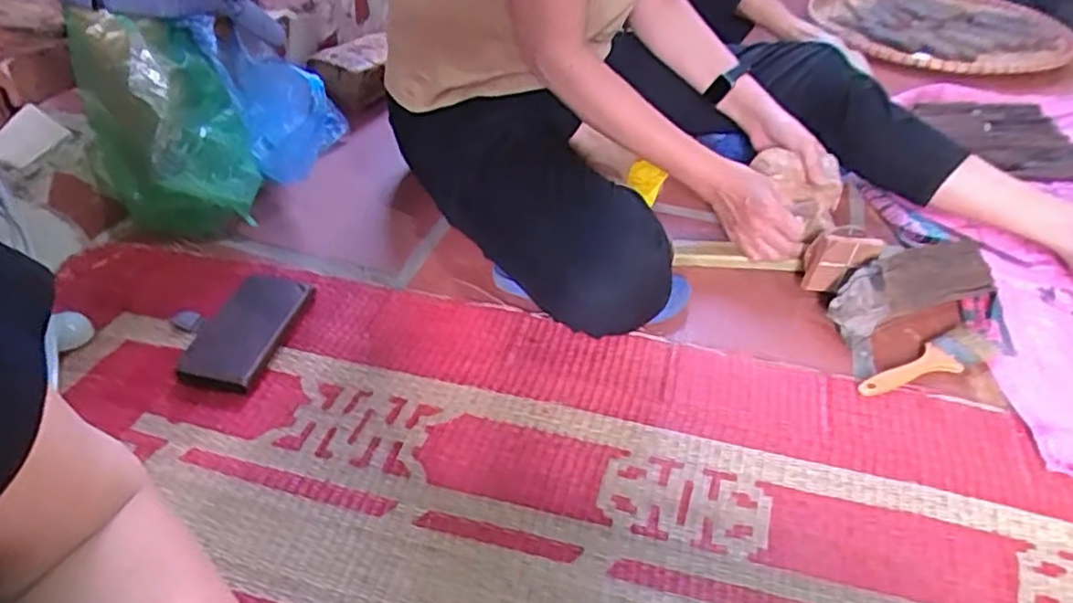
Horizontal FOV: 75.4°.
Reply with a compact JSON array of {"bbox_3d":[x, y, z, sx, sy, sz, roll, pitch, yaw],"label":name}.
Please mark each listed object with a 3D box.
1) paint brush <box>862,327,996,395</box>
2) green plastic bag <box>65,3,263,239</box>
[{"bbox_3d":[0.405,0.067,0.713,0.166,0.014,0.045,-22,45,-23],"label":"paint brush"},{"bbox_3d":[-0.410,-0.180,0.778,0.150,0.254,0.123,27,48,28],"label":"green plastic bag"}]

